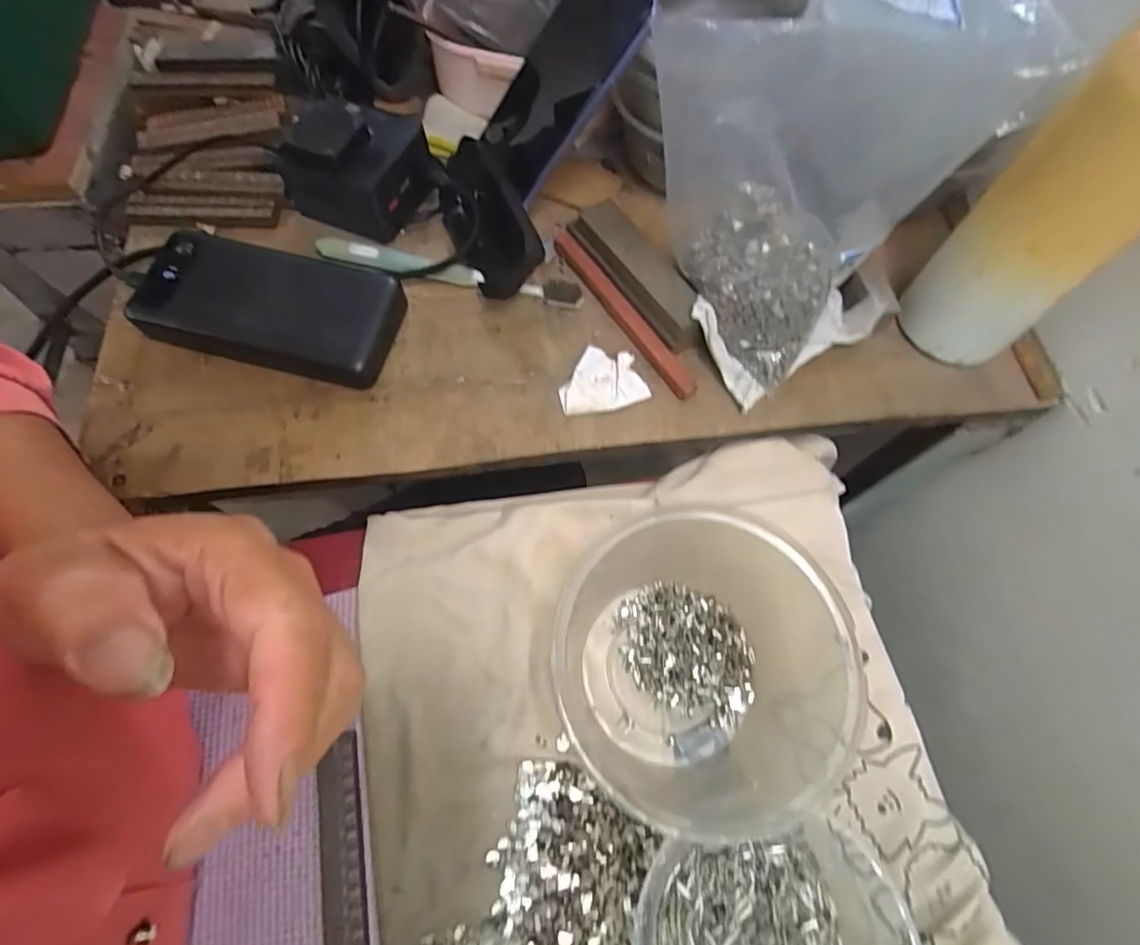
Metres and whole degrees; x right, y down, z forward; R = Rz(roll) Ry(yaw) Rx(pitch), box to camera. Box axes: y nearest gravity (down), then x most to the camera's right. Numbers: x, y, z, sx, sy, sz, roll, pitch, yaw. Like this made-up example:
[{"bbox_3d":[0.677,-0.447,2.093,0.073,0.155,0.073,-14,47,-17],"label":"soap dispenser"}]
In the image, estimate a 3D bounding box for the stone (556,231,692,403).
[{"bbox_3d":[0.033,-0.109,0.370,0.015,0.011,0.152,-32,72,-14],"label":"stone"}]

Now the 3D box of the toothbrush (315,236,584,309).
[{"bbox_3d":[-0.082,-0.134,0.378,0.183,0.010,0.019,12,67,3],"label":"toothbrush"}]

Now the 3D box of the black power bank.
[{"bbox_3d":[-0.189,-0.105,0.357,0.156,0.024,0.073,13,68,4],"label":"black power bank"}]

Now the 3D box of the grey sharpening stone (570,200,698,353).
[{"bbox_3d":[0.044,-0.132,0.369,0.034,0.029,0.118,-31,72,-14],"label":"grey sharpening stone"}]

